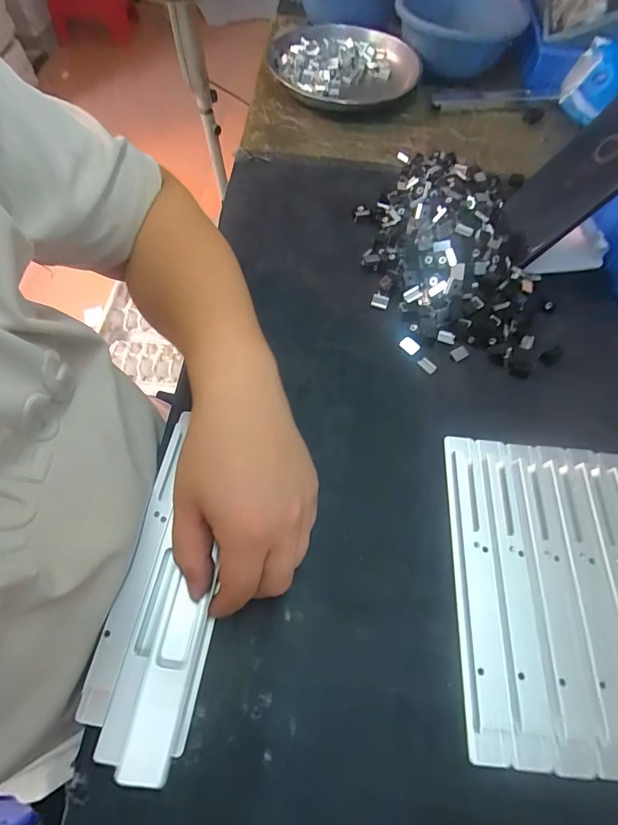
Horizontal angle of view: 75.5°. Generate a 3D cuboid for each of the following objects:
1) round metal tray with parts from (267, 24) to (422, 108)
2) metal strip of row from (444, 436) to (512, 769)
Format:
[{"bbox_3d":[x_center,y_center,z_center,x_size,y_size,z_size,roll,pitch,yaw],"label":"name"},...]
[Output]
[{"bbox_3d":[0.048,-0.521,0.601,0.217,0.027,0.214,1,63,-1],"label":"round metal tray with parts"},{"bbox_3d":[0.119,0.116,0.289,0.027,0.015,0.215,5,62,1],"label":"metal strip of row"}]

